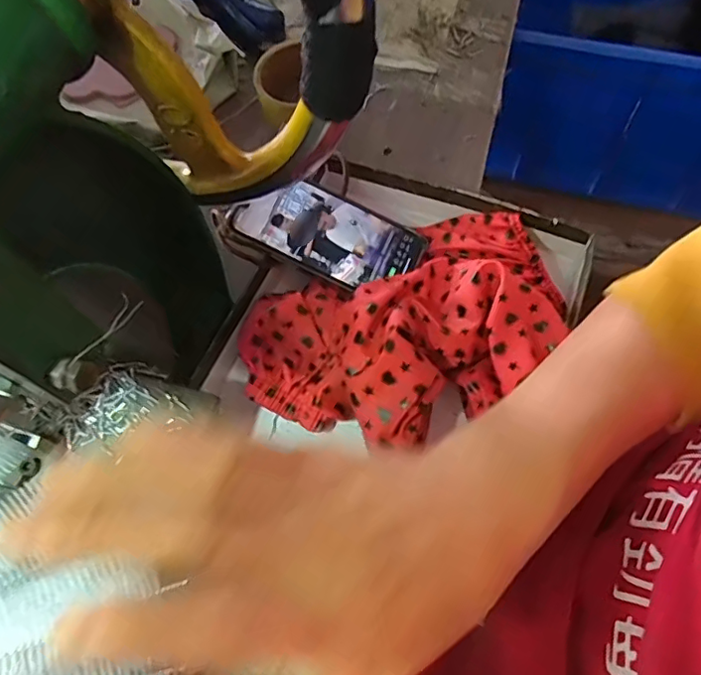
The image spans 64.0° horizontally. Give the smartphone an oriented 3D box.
[{"bbox_3d":[-0.014,-0.081,0.435,0.140,0.011,0.070,24,71,-3],"label":"smartphone"}]

